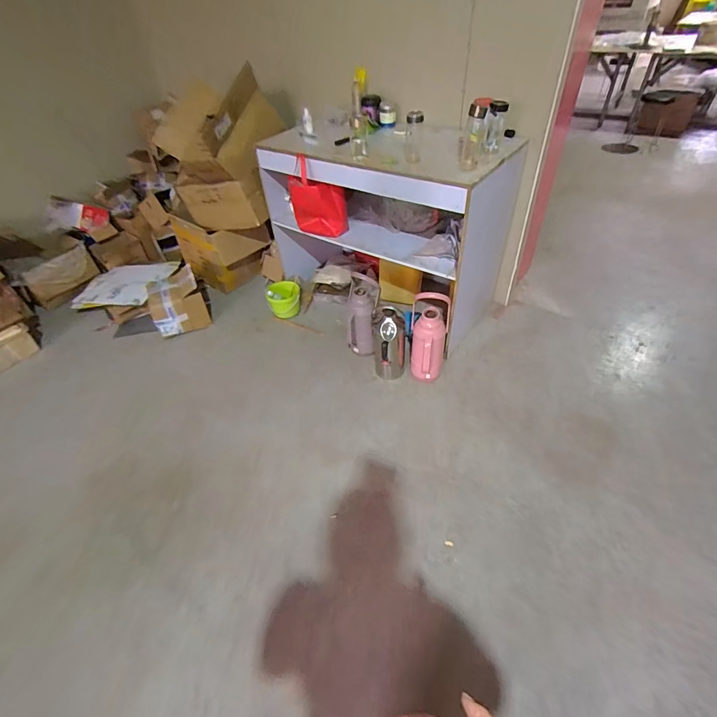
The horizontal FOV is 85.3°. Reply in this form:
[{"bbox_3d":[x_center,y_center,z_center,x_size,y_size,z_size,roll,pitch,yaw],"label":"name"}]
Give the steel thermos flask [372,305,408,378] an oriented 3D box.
[{"bbox_3d":[0.158,-0.080,1.855,0.163,0.374,0.186,0,45,5],"label":"steel thermos flask"}]

